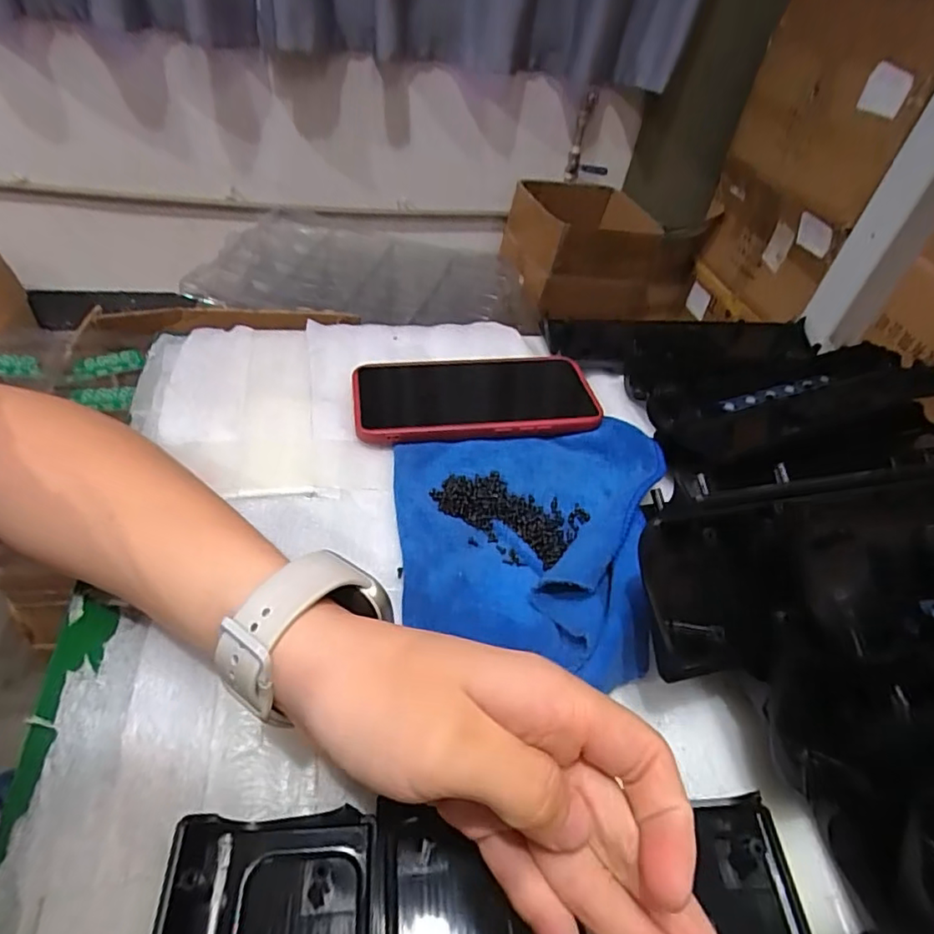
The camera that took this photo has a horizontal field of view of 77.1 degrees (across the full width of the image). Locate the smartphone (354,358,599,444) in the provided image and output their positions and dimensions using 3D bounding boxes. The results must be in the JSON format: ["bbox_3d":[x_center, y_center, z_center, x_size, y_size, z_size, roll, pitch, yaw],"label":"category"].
[{"bbox_3d":[0.005,-0.050,0.407,0.164,0.014,0.082,-3,46,-10],"label":"smartphone"}]

